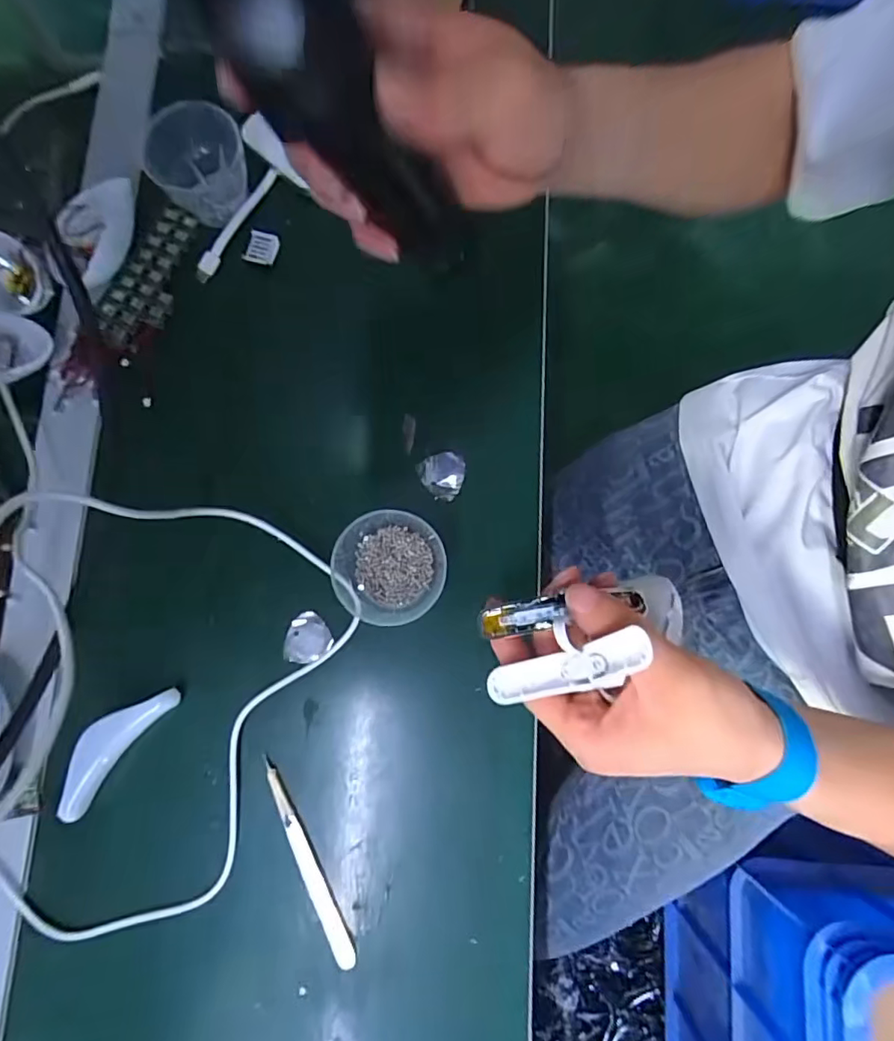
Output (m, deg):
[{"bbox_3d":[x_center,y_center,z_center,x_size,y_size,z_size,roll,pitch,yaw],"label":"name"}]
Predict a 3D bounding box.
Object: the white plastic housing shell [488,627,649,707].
[{"bbox_3d":[0.055,0.071,0.256,0.078,0.006,0.019,-22,80,22],"label":"white plastic housing shell"}]

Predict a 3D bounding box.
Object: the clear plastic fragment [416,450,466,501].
[{"bbox_3d":[-0.002,-0.029,0.364,0.031,0.007,0.031,0,80,2],"label":"clear plastic fragment"}]

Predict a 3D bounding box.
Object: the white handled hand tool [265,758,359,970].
[{"bbox_3d":[-0.085,0.202,0.324,0.013,0.006,0.122,-28,81,-3],"label":"white handled hand tool"}]

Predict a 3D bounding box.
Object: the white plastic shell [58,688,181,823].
[{"bbox_3d":[-0.202,0.135,0.330,0.028,0.021,0.089,37,83,7],"label":"white plastic shell"}]

